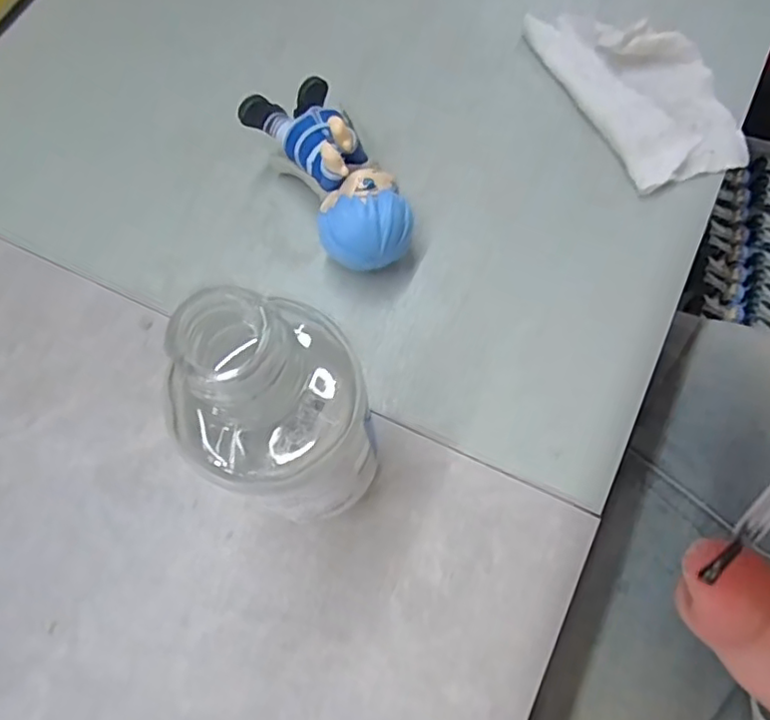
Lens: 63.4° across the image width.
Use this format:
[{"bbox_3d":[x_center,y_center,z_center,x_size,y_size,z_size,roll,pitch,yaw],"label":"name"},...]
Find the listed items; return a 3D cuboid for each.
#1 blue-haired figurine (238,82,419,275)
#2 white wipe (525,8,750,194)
[{"bbox_3d":[-0.016,-0.055,0.187,0.026,0.035,0.065,-30,73,-9],"label":"blue-haired figurine"},{"bbox_3d":[0.086,-0.093,0.209,0.044,0.013,0.075,-25,73,-7],"label":"white wipe"}]

